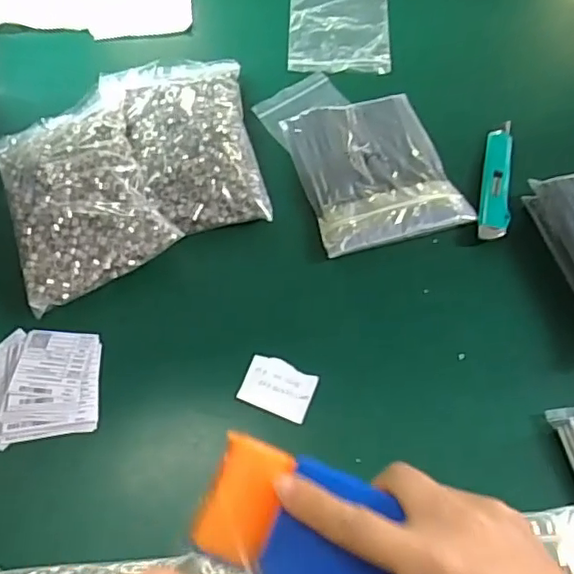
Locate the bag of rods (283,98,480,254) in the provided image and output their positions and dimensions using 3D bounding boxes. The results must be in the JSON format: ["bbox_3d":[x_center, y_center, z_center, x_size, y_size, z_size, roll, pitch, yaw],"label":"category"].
[{"bbox_3d":[0.089,-0.125,0.617,0.148,0.017,0.183,-13,61,-8],"label":"bag of rods"}]

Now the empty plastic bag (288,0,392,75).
[{"bbox_3d":[0.065,-0.331,0.745,0.121,0.012,0.175,2,60,1],"label":"empty plastic bag"}]

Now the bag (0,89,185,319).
[{"bbox_3d":[-0.205,-0.098,0.585,0.135,0.053,0.216,-21,62,-13],"label":"bag"}]

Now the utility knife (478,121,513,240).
[{"bbox_3d":[0.217,-0.115,0.616,0.029,0.010,0.159,12,60,6],"label":"utility knife"}]

